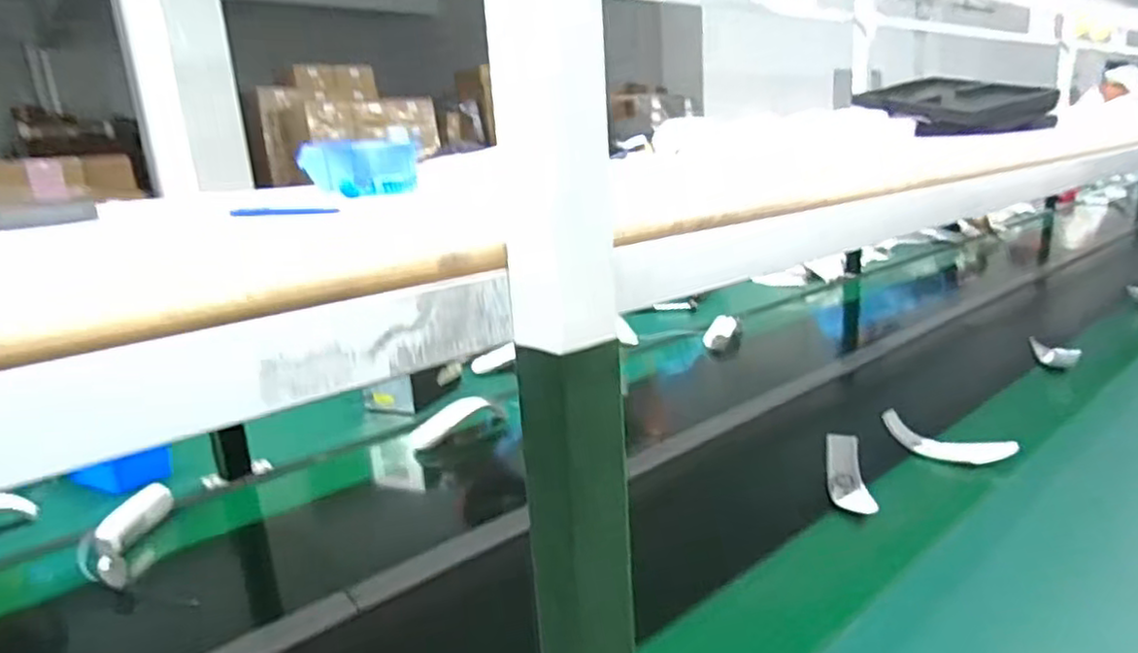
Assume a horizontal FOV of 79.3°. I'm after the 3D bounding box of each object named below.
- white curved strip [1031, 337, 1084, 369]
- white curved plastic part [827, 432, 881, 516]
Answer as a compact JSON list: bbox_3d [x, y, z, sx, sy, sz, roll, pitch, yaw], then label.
[{"bbox_3d":[1.010,0.051,1.453,0.039,0.038,0.160,-3,14,10],"label":"white curved strip"},{"bbox_3d":[0.406,0.216,0.996,0.048,0.049,0.188,1,16,14],"label":"white curved plastic part"}]

